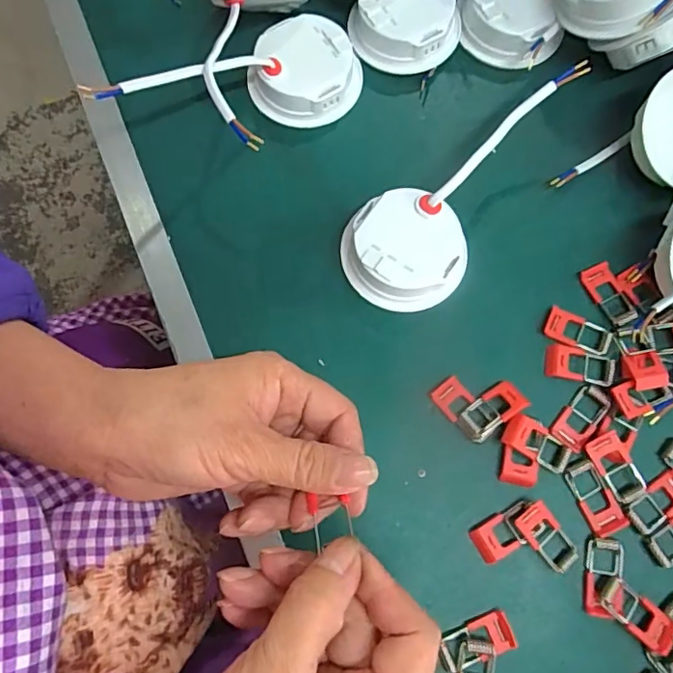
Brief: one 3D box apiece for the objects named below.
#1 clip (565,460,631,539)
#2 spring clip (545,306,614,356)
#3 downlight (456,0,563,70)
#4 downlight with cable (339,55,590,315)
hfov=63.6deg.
[{"bbox_3d":[0.135,0.085,0.282,0.018,0.004,0.038,-26,77,-5],"label":"clip"},{"bbox_3d":[0.136,-0.003,0.304,0.037,0.004,0.019,25,78,7],"label":"spring clip"},{"bbox_3d":[0.114,-0.209,0.349,0.066,0.025,0.058,17,77,5],"label":"downlight"},{"bbox_3d":[0.071,-0.087,0.301,0.065,0.027,0.168,41,93,10],"label":"downlight with cable"}]

